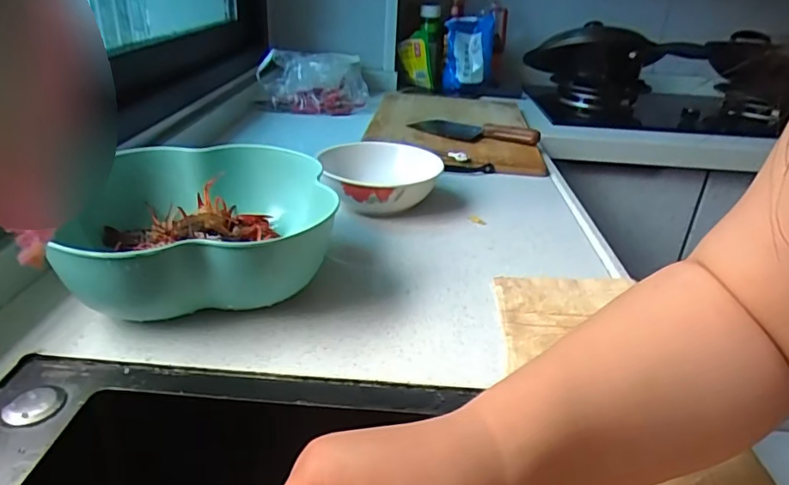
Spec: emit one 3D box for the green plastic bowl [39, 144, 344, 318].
[{"bbox_3d":[-0.174,-0.007,0.494,0.211,0.096,0.228,-9,29,-21],"label":"green plastic bowl"}]

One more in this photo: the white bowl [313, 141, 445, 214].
[{"bbox_3d":[-0.012,-0.082,0.697,0.161,0.057,0.174,2,27,-1],"label":"white bowl"}]

